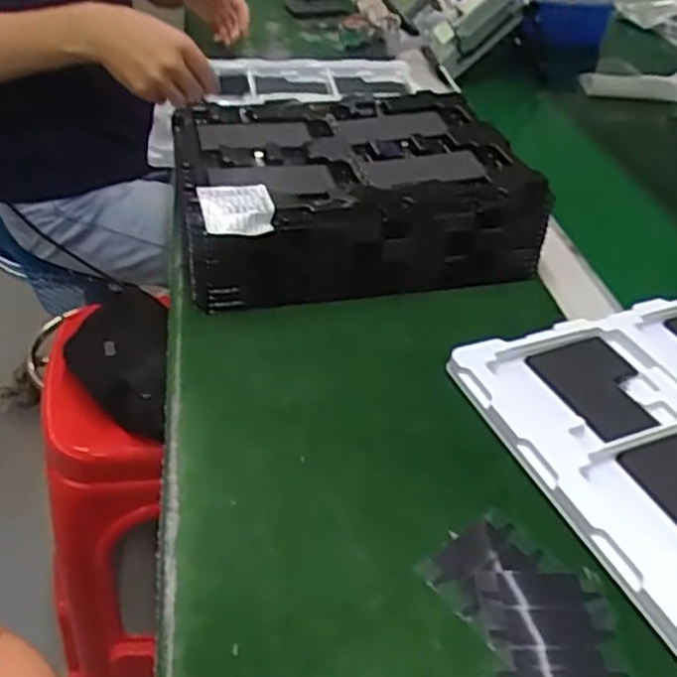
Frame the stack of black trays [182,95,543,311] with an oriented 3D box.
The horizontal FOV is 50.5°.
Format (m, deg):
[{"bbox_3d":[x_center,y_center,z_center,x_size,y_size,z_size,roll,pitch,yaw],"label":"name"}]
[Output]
[{"bbox_3d":[0.007,-0.138,0.639,0.283,0.089,0.251,-7,39,-10],"label":"stack of black trays"}]

